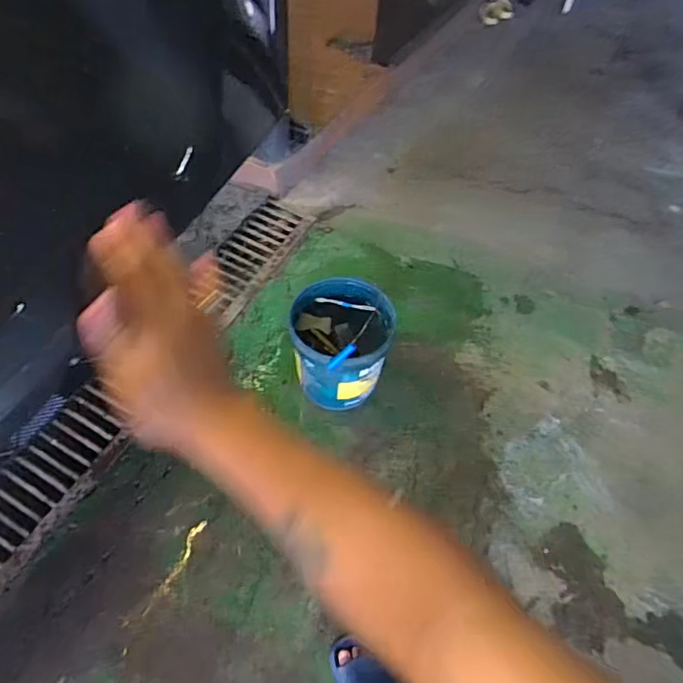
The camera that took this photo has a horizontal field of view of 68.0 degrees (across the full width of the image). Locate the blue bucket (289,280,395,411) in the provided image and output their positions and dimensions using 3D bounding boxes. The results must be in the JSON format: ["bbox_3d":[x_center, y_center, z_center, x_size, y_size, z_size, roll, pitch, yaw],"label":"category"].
[{"bbox_3d":[-0.001,0.001,1.561,0.299,0.296,0.296,2,55,-3],"label":"blue bucket"}]

